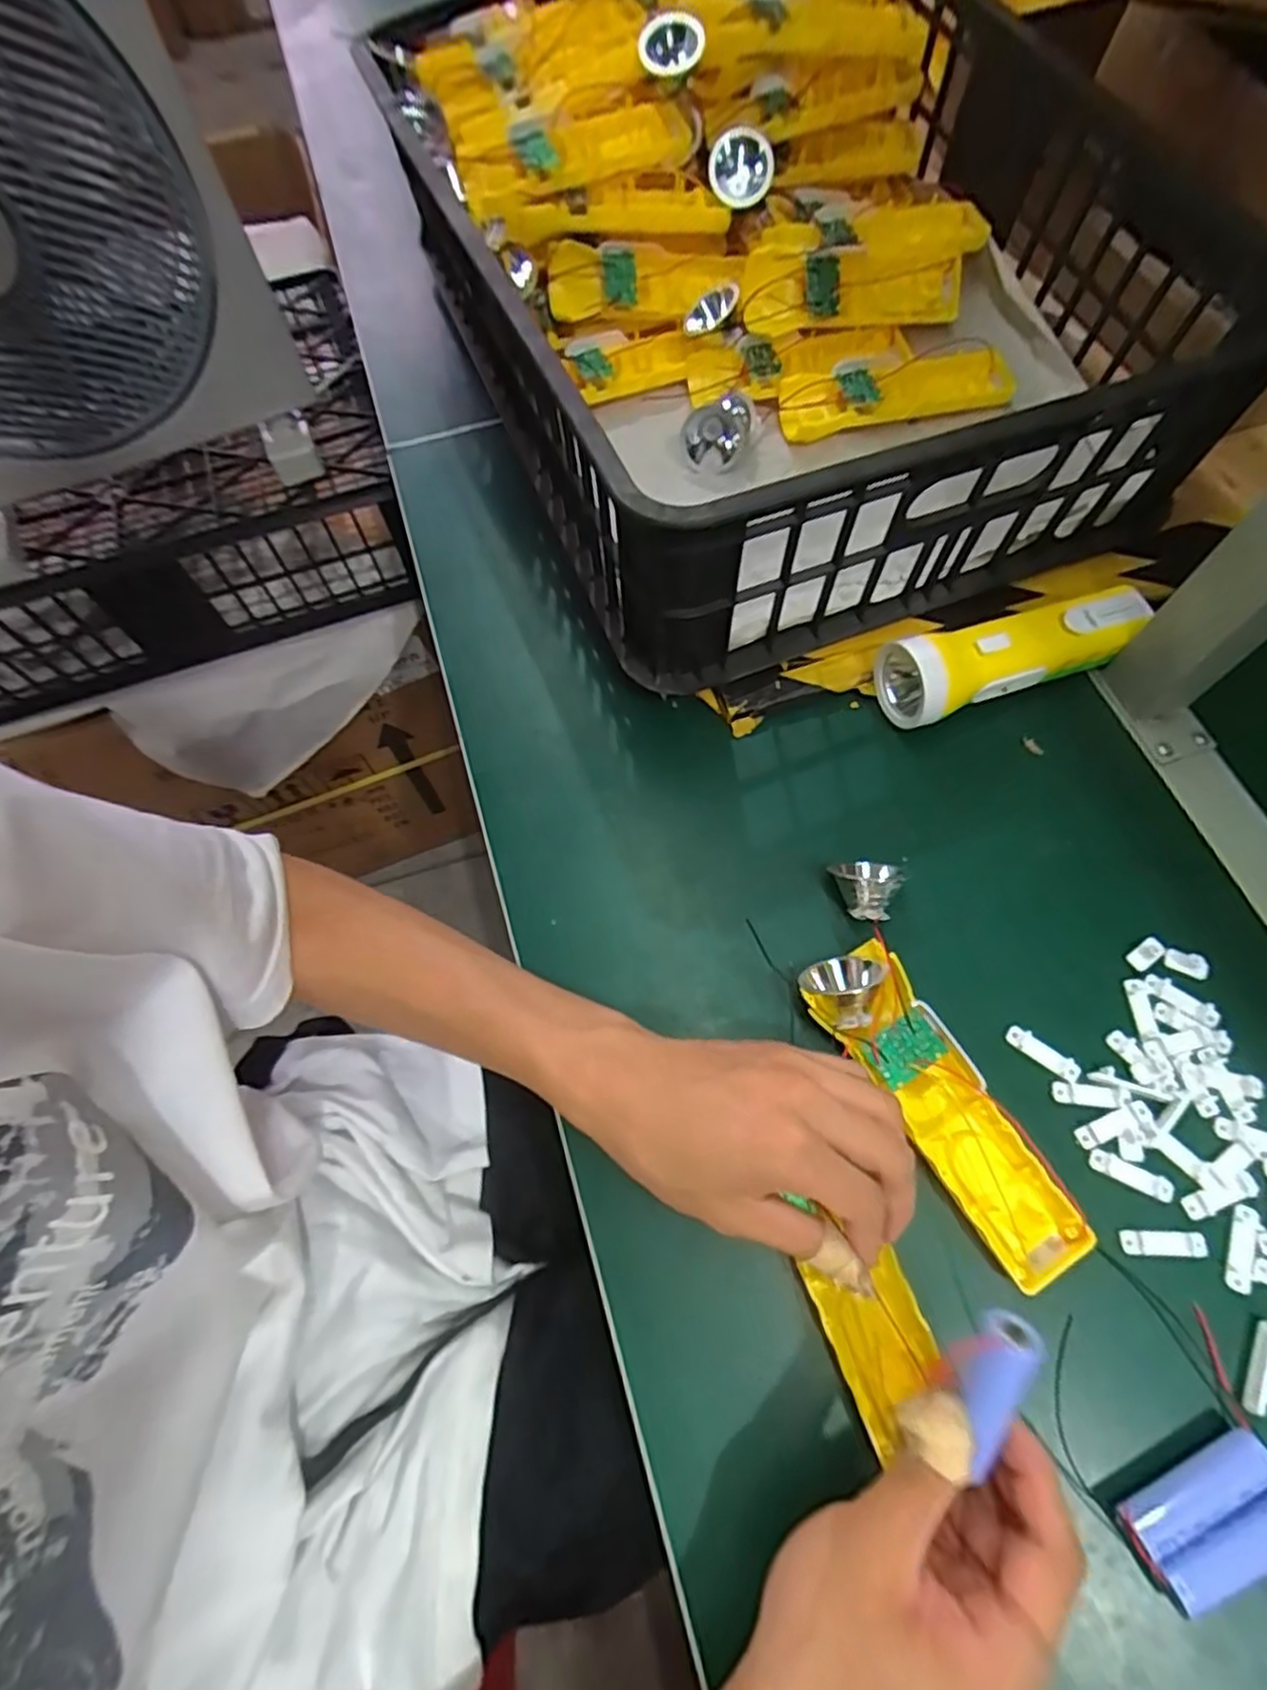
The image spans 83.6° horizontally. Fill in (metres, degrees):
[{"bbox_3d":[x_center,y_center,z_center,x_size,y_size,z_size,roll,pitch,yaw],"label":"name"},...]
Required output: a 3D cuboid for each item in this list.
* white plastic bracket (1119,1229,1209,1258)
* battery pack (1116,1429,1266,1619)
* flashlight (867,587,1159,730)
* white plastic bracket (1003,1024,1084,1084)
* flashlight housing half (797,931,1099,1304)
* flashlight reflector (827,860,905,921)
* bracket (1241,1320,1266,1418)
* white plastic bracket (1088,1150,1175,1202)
[{"bbox_3d":[0.247,0.185,0.328,0.038,0.004,0.011,0,66,2],"label":"white plastic bracket"},{"bbox_3d":[0.230,0.269,0.282,0.067,0.017,0.035,-23,67,-7],"label":"battery pack"},{"bbox_3d":[0.231,-0.117,0.428,0.165,0.048,0.044,-19,67,-6],"label":"flashlight"},{"bbox_3d":[0.210,0.107,0.364,0.037,0.007,0.010,36,73,16],"label":"white plastic bracket"},{"bbox_3d":[0.146,0.126,0.344,0.049,0.029,0.164,-30,68,-10],"label":"flashlight housing half"},{"bbox_3d":[0.129,0.024,0.390,0.038,0.030,0.036,-11,66,-2],"label":"flashlight reflector"},{"bbox_3d":[0.272,0.226,0.305,0.010,0.008,0.038,28,71,14],"label":"bracket"},{"bbox_3d":[0.239,0.158,0.339,0.037,0.004,0.010,24,70,12],"label":"white plastic bracket"}]

